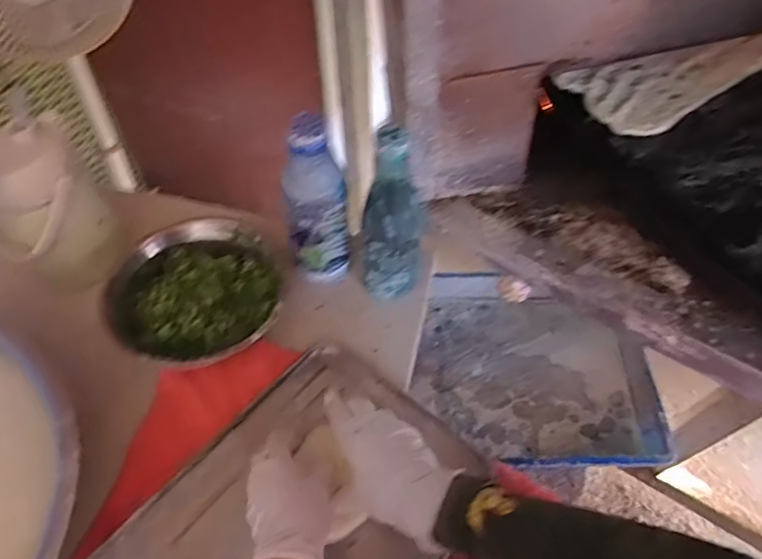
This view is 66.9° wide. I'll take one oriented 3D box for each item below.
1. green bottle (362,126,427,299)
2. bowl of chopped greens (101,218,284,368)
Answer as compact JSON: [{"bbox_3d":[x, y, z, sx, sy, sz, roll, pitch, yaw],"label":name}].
[{"bbox_3d":[0.014,-0.068,0.589,0.062,0.212,0.066,4,55,2],"label":"green bottle"},{"bbox_3d":[-0.192,0.017,0.609,0.171,0.075,0.162,0,55,0],"label":"bowl of chopped greens"}]

